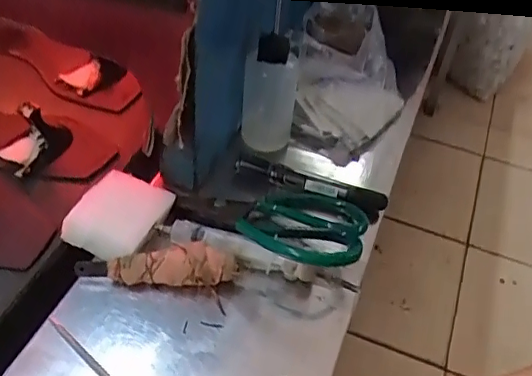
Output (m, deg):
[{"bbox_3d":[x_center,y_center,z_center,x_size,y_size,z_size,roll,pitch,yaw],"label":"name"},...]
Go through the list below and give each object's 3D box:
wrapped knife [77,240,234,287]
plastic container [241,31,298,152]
[{"bbox_3d":[-0.083,0.058,0.440,0.117,0.029,0.029,5,46,-1],"label":"wrapped knife"},{"bbox_3d":[0.004,-0.102,0.598,0.054,0.132,0.053,6,46,0],"label":"plastic container"}]

